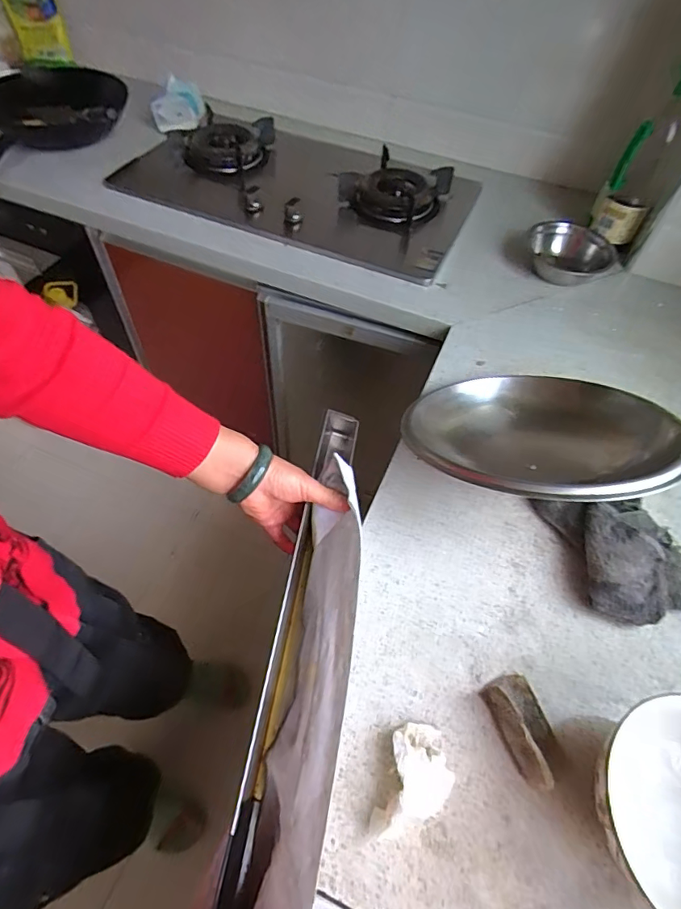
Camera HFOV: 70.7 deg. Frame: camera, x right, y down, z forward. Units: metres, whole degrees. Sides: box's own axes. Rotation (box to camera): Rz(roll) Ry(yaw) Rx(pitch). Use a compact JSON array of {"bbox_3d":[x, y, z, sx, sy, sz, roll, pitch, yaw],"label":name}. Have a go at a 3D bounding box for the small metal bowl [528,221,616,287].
[{"bbox_3d":[0.407,-0.363,0.870,0.137,0.050,0.133,2,55,-3],"label":"small metal bowl"}]

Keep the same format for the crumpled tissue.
[{"bbox_3d":[0.068,0.289,0.422,0.060,0.029,0.092,18,56,8],"label":"crumpled tissue"}]

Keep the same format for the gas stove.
[{"bbox_3d":[-0.079,-0.569,0.998,0.686,0.076,0.403,24,57,12],"label":"gas stove"}]

